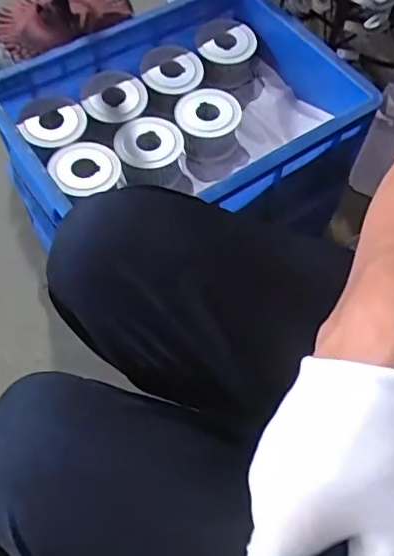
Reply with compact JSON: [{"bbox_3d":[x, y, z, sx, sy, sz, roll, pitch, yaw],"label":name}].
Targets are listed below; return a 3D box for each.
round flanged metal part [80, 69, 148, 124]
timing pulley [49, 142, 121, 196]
[{"bbox_3d":[-0.107,-0.228,0.739,0.076,0.054,0.080,-6,72,-6],"label":"round flanged metal part"},{"bbox_3d":[-0.132,-0.129,0.664,0.080,0.017,0.074,-9,60,-8],"label":"timing pulley"}]

